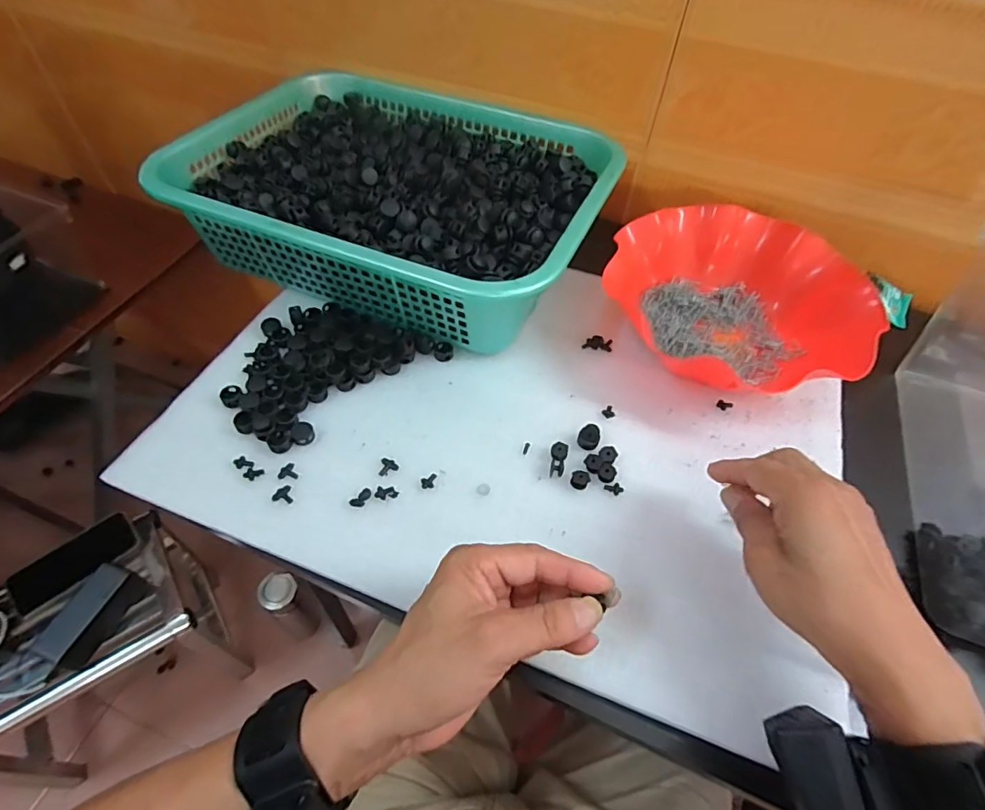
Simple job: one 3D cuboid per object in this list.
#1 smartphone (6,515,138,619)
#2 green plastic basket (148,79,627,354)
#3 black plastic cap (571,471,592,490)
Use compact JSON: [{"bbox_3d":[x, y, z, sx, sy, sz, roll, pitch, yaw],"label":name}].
[{"bbox_3d":[-0.615,0.231,0.785,0.166,0.015,0.070,-40,74,-17],"label":"smartphone"},{"bbox_3d":[-0.088,-0.218,0.531,0.389,0.093,0.295,19,57,9],"label":"green plastic basket"},{"bbox_3d":[0.067,0.057,0.402,0.014,0.005,0.013,2,56,-2],"label":"black plastic cap"}]

